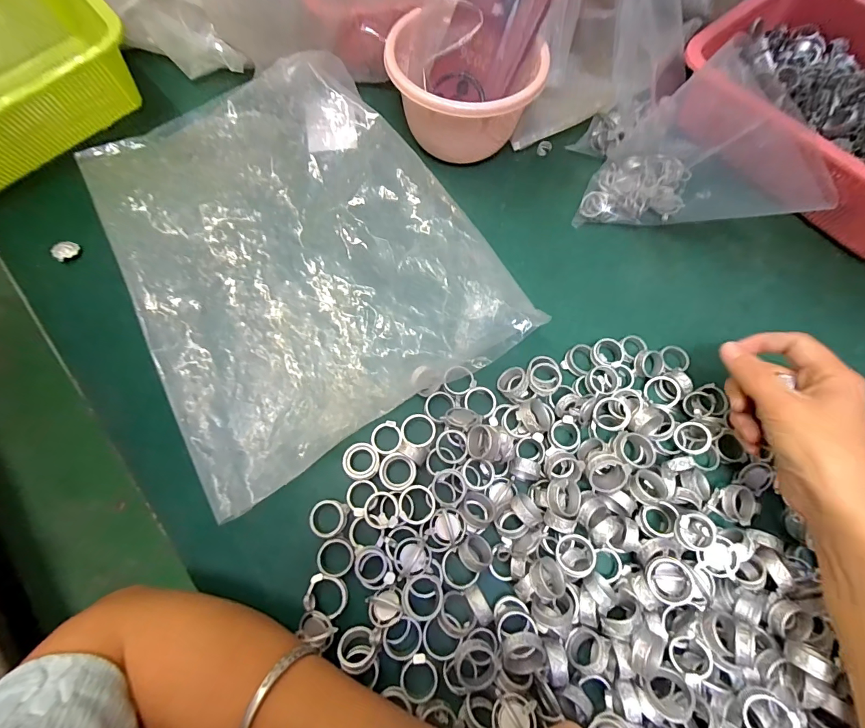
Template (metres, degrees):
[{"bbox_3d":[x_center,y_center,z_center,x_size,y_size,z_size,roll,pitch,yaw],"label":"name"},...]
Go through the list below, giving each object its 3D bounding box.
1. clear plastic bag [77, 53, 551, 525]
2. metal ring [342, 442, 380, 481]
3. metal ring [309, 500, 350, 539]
[{"bbox_3d":[-0.134,-0.115,0.360,0.286,0.042,0.392,-31,74,-12],"label":"clear plastic bag"},{"bbox_3d":[-0.054,0.075,0.311,0.027,0.012,0.028,1,70,-2],"label":"metal ring"},{"bbox_3d":[-0.077,0.114,0.296,0.026,0.004,0.026,1,70,-2],"label":"metal ring"}]

